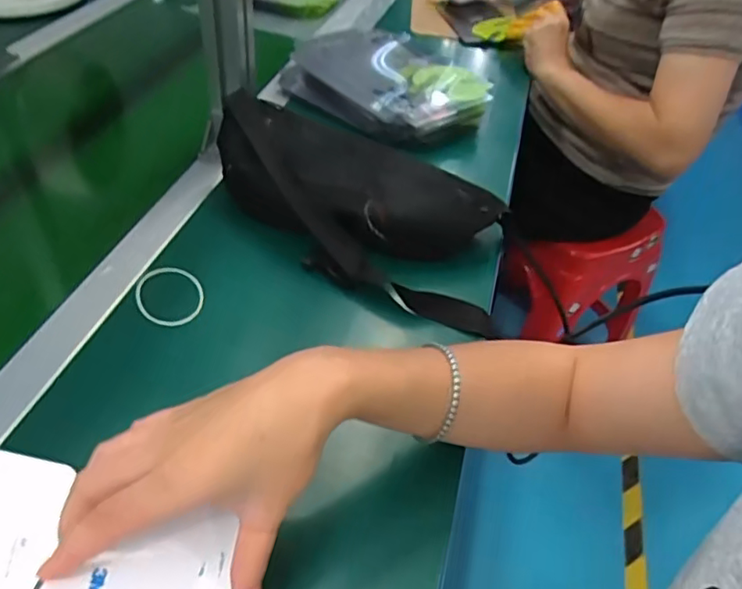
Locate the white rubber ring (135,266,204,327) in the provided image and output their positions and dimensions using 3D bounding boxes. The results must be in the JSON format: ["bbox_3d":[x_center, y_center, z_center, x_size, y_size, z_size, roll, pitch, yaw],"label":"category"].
[{"bbox_3d":[-0.168,0.001,0.481,0.053,0.004,0.066,-17,54,-18],"label":"white rubber ring"}]

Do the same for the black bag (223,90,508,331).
[{"bbox_3d":[-0.014,-0.089,0.551,0.291,0.091,0.146,20,46,13],"label":"black bag"}]

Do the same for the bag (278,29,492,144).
[{"bbox_3d":[0.025,-0.276,0.747,0.246,0.055,0.200,25,47,17],"label":"bag"}]

